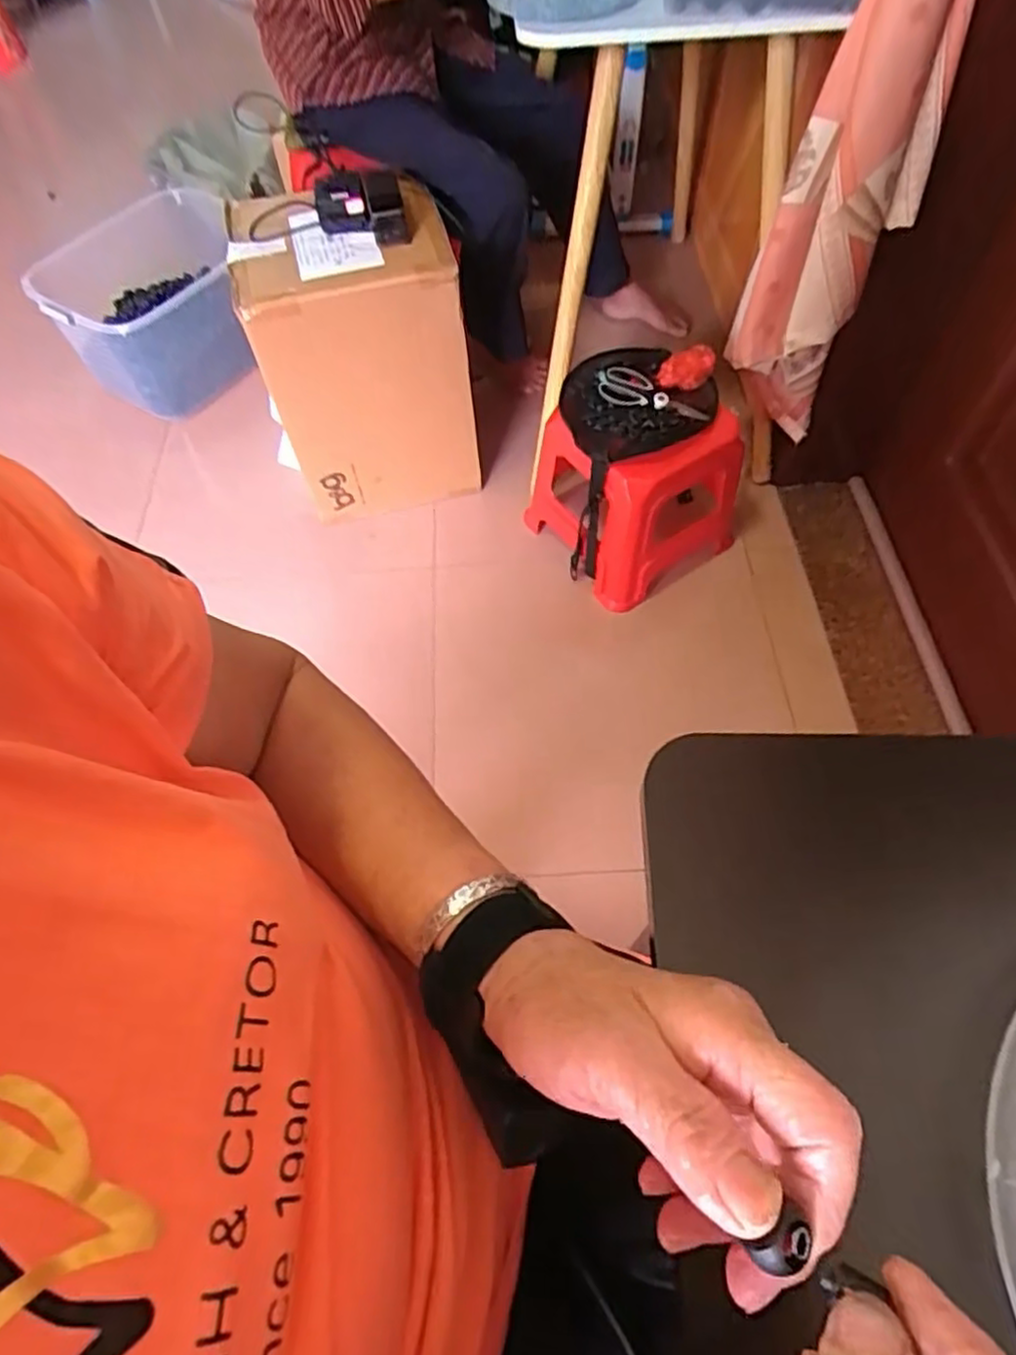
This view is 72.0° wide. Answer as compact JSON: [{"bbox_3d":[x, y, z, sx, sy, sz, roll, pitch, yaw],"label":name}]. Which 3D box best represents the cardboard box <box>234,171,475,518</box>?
[{"bbox_3d":[-0.257,-0.573,1.273,0.333,0.431,0.336,-12,61,-4],"label":"cardboard box"}]

